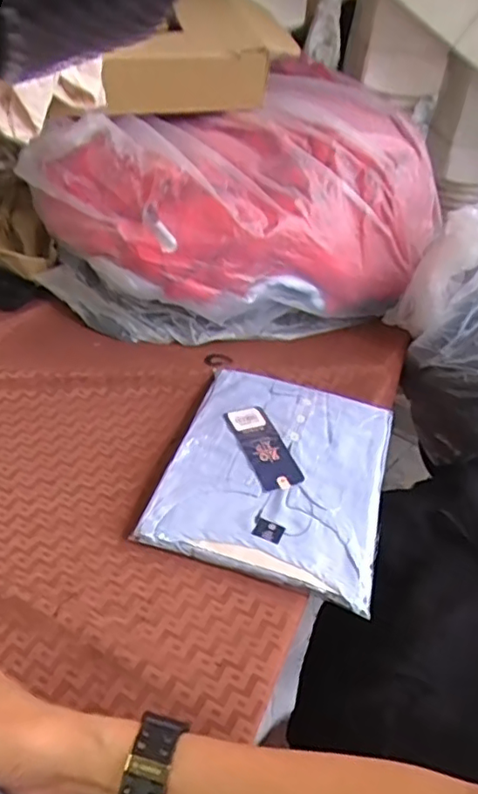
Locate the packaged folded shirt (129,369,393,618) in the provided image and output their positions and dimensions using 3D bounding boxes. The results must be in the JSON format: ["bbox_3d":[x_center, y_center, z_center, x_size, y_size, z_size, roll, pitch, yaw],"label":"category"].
[{"bbox_3d":[0.043,0.075,0.610,0.213,0.037,0.252,13,39,10],"label":"packaged folded shirt"}]

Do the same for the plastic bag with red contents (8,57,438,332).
[{"bbox_3d":[0.032,-0.258,0.782,0.505,0.220,0.307,-24,47,-32],"label":"plastic bag with red contents"}]

